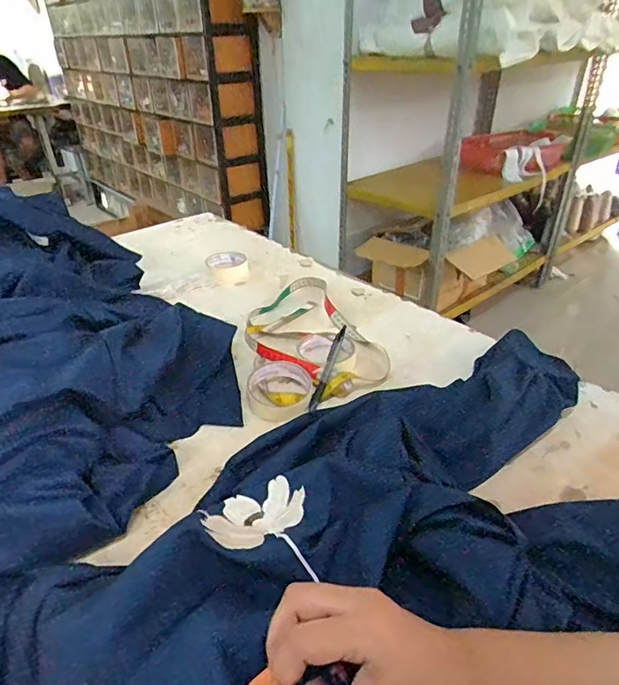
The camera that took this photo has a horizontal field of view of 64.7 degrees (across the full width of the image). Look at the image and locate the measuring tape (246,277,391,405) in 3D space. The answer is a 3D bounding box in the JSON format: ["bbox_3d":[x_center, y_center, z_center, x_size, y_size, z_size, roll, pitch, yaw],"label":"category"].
[{"bbox_3d":[-0.009,-0.020,0.757,0.179,0.028,0.312,-10,33,-16],"label":"measuring tape"}]

